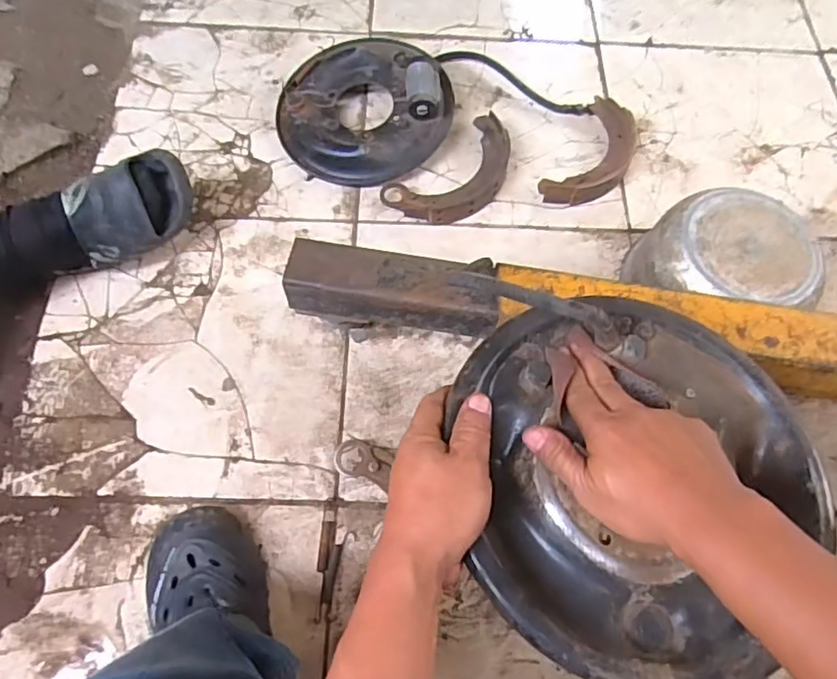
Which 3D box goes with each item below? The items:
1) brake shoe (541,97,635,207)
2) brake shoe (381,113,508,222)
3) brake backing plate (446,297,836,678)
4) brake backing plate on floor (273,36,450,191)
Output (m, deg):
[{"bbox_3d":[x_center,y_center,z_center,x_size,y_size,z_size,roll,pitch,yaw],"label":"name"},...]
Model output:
[{"bbox_3d":[0.276,-0.281,0.919,0.101,0.031,0.220,30,69,10],"label":"brake shoe"},{"bbox_3d":[0.059,-0.245,0.892,0.223,0.030,0.117,-38,73,-16],"label":"brake shoe"},{"bbox_3d":[0.144,0.081,0.405,0.244,0.055,0.266,1,67,-2],"label":"brake backing plate"},{"bbox_3d":[-0.082,-0.365,0.916,0.262,0.089,0.248,1,67,-2],"label":"brake backing plate on floor"}]

